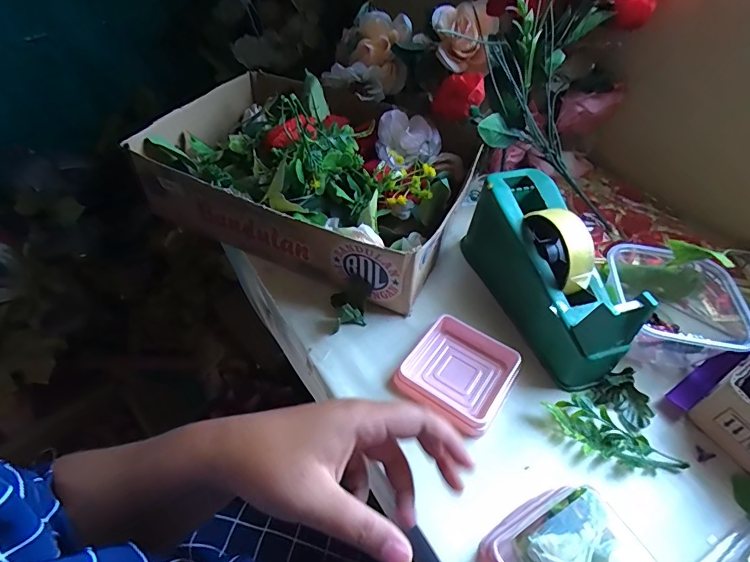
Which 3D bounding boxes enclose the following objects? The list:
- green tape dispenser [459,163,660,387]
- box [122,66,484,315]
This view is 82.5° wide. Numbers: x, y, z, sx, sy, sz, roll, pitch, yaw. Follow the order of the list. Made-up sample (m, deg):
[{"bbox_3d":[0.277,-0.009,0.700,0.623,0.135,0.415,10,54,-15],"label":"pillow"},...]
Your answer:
[{"bbox_3d":[0.172,-0.014,0.424,0.071,0.102,0.204,-12,49,-13],"label":"green tape dispenser"},{"bbox_3d":[-0.079,-0.138,0.517,0.376,0.111,0.239,22,50,17],"label":"box"}]

